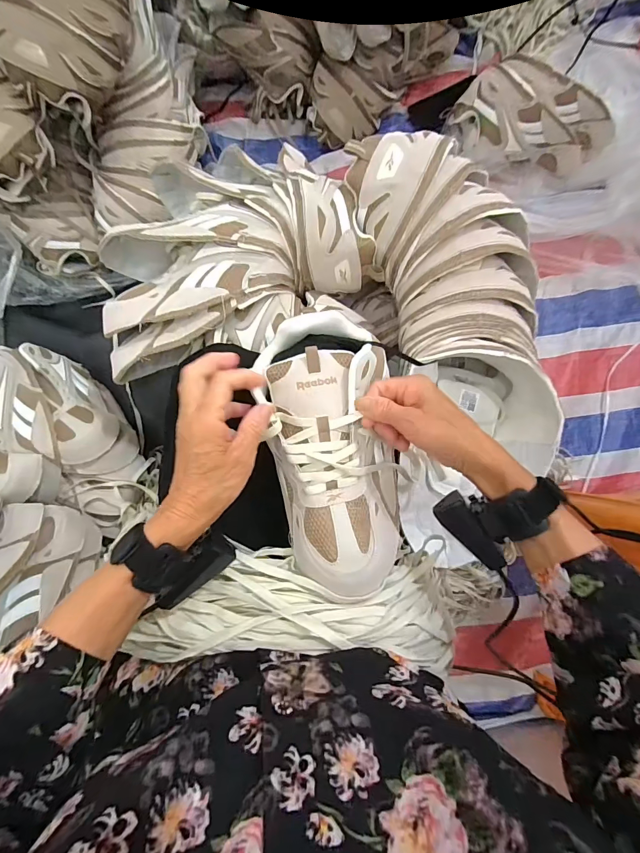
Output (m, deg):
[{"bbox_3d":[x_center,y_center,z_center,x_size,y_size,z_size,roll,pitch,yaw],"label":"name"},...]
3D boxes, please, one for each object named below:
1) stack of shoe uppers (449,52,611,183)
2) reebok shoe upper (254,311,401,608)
[{"bbox_3d":[0.385,-0.541,0.683,0.294,0.138,0.111,7,83,2],"label":"stack of shoe uppers"},{"bbox_3d":[0.013,0.020,0.371,0.119,0.060,0.266,-9,83,0],"label":"reebok shoe upper"}]

